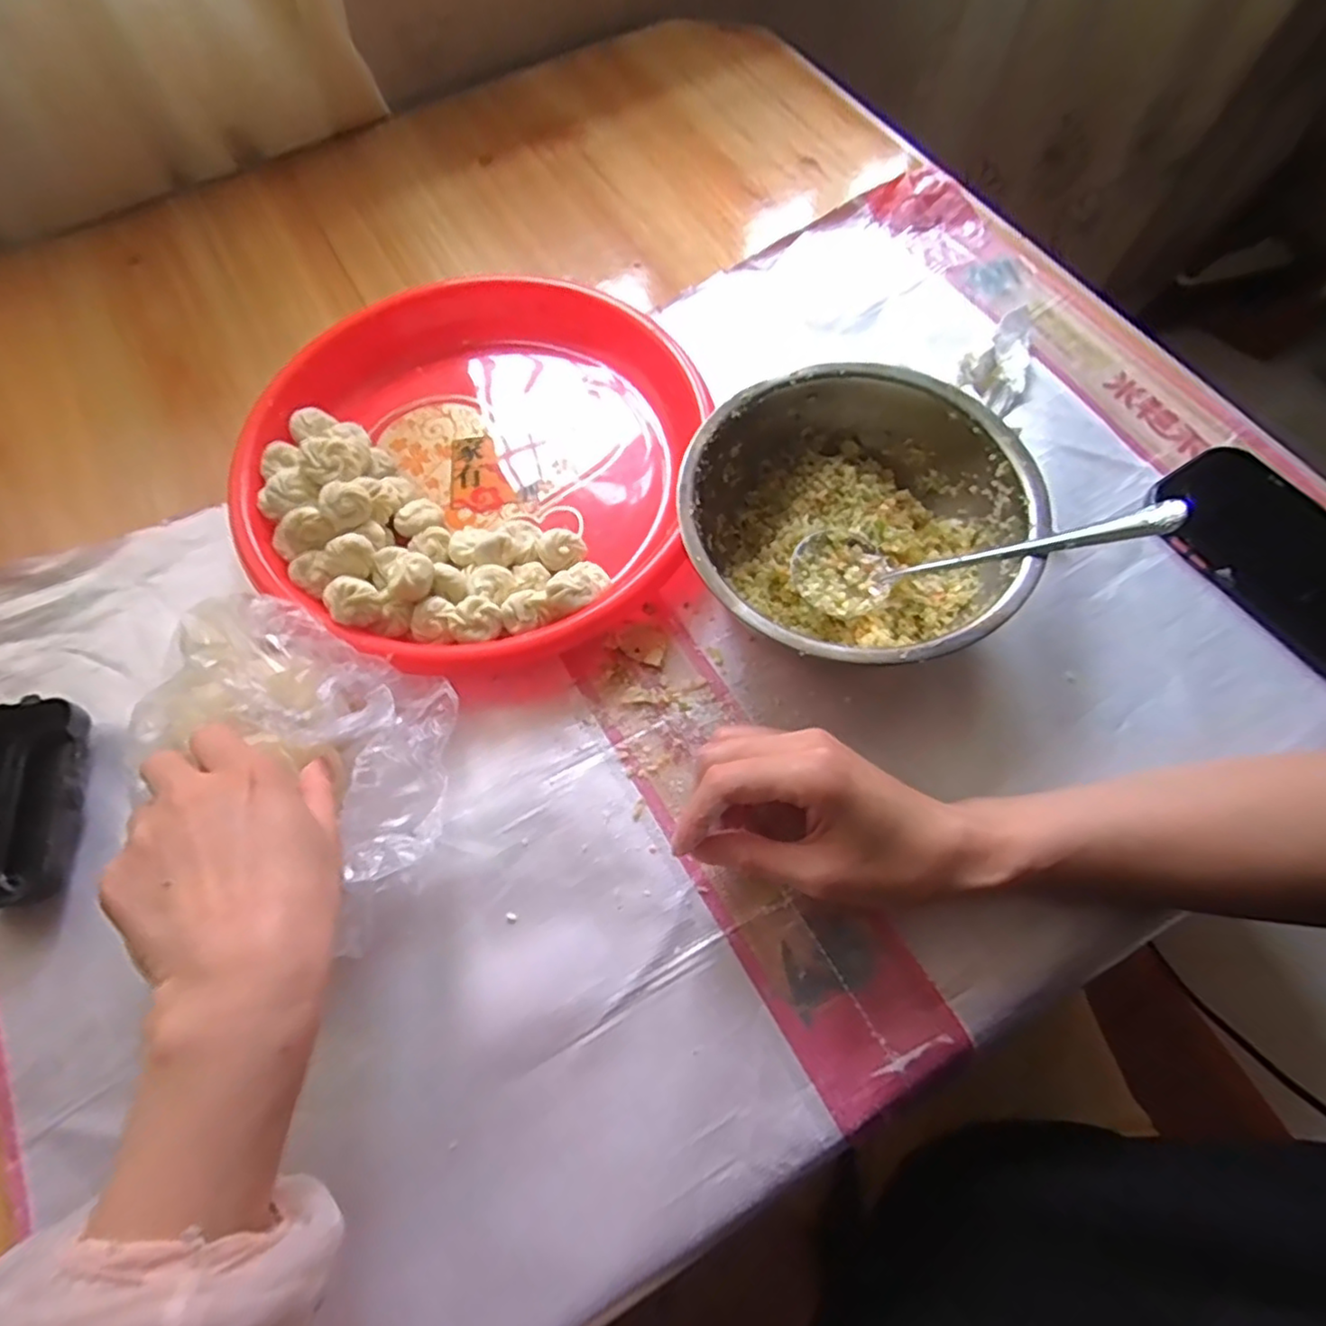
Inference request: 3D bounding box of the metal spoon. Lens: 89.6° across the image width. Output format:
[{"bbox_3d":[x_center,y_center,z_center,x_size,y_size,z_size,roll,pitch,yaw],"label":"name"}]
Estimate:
[{"bbox_3d":[0.154,-0.057,0.339,0.174,0.030,0.047,-7,62,33],"label":"metal spoon"}]

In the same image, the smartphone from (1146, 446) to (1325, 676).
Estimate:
[{"bbox_3d":[0.371,-0.063,0.396,0.090,0.010,0.153,-32,68,-11],"label":"smartphone"}]

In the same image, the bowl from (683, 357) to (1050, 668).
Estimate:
[{"bbox_3d":[0.103,-0.070,0.377,0.178,0.074,0.175,-1,66,2],"label":"bowl"}]

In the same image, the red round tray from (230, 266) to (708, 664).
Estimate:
[{"bbox_3d":[-0.123,-0.131,0.424,0.270,0.049,0.277,-1,66,2],"label":"red round tray"}]

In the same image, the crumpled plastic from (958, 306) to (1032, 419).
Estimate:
[{"bbox_3d":[0.232,-0.207,0.450,0.041,0.026,0.077,33,71,16],"label":"crumpled plastic"}]

